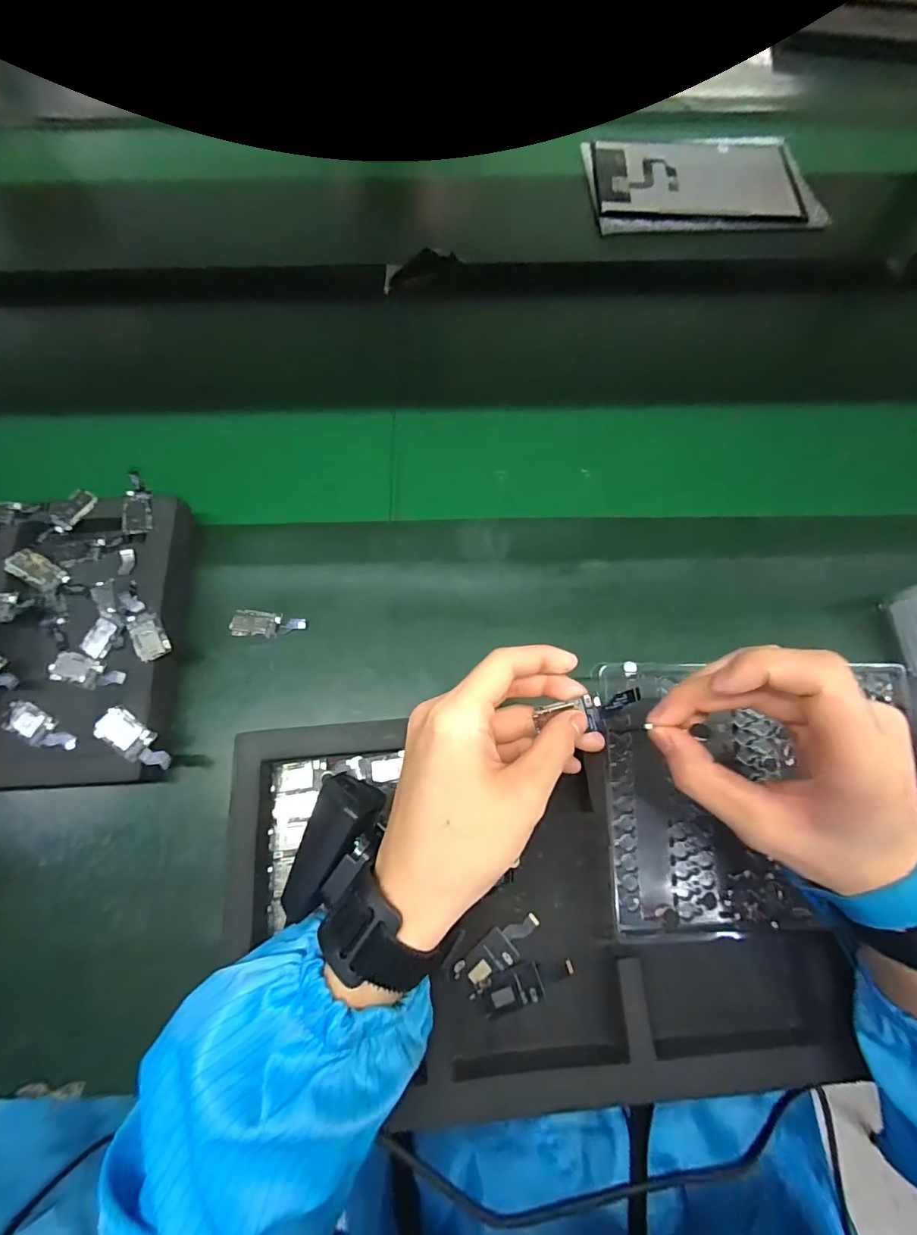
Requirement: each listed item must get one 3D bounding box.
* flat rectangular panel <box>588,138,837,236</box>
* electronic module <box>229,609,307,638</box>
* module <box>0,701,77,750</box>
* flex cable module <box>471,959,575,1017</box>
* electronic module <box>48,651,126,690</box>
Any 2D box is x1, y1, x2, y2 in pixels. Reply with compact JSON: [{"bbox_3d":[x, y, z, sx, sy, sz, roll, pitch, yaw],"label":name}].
[{"bbox_3d":[0.298,-0.538,0.592,0.269,0.017,0.172,-2,70,-2],"label":"flat rectangular panel"},{"bbox_3d":[-0.155,0.005,0.387,0.060,0.006,0.022,3,70,0],"label":"electronic module"},{"bbox_3d":[-0.311,0.082,0.354,0.056,0.007,0.022,22,71,6],"label":"module"},{"bbox_3d":[0.041,0.229,0.295,0.063,0.004,0.021,-15,71,-7],"label":"flex cable module"},{"bbox_3d":[-0.283,0.042,0.362,0.058,0.004,0.022,14,70,3],"label":"electronic module"}]

